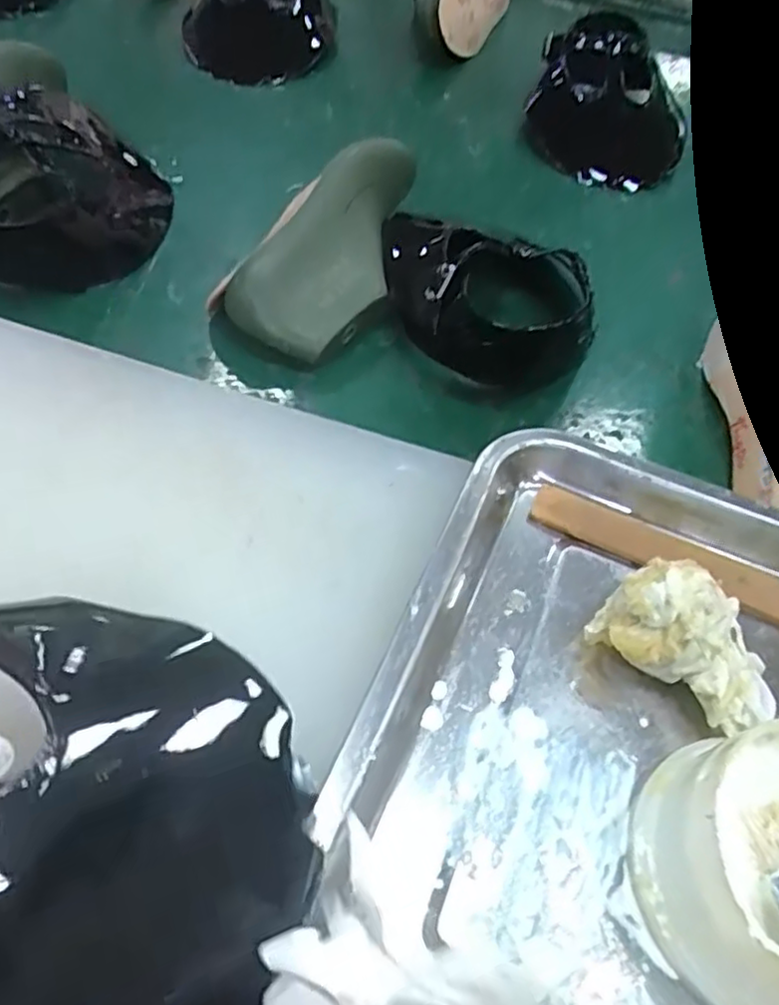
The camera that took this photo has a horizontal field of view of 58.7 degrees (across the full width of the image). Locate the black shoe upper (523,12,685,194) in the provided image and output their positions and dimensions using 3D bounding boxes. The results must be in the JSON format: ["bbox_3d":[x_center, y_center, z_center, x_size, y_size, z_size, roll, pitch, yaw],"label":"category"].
[{"bbox_3d":[0.196,-0.355,0.621,0.138,0.093,0.138,18,55,5],"label":"black shoe upper"}]

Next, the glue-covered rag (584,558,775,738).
[{"bbox_3d":[0.130,0.058,0.296,0.074,0.037,0.054,36,59,21],"label":"glue-covered rag"}]

